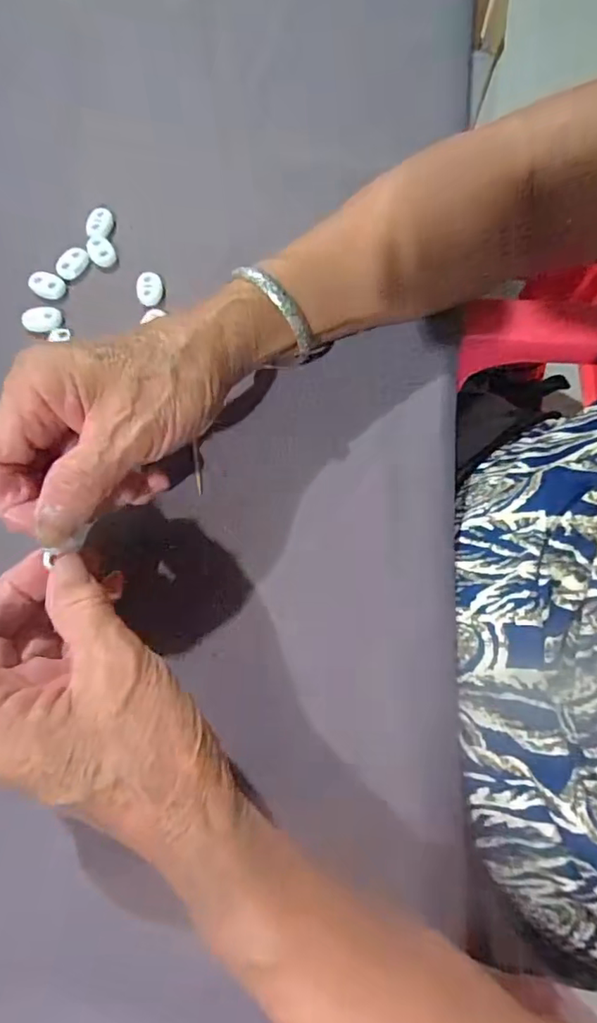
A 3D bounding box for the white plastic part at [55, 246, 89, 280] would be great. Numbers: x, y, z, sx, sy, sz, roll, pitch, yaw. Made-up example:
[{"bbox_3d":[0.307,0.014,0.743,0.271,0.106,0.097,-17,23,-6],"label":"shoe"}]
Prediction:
[{"bbox_3d":[-0.140,-0.154,0.336,0.021,0.010,0.011,-42,76,-13],"label":"white plastic part"}]

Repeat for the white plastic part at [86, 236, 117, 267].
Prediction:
[{"bbox_3d":[-0.124,-0.164,0.340,0.015,0.007,0.021,-31,73,-10],"label":"white plastic part"}]

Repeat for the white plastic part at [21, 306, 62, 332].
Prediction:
[{"bbox_3d":[-0.152,-0.114,0.322,0.022,0.007,0.013,-12,71,-4],"label":"white plastic part"}]

